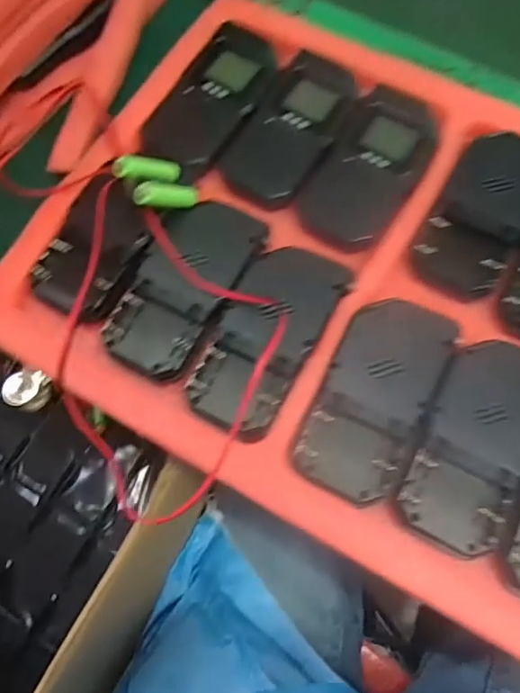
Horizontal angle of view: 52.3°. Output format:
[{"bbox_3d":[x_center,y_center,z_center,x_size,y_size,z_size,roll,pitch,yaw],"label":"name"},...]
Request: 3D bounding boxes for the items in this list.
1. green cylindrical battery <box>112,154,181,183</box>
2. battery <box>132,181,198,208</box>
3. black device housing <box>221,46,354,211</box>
[{"bbox_3d":[-0.065,-0.104,0.312,0.045,0.010,0.010,-12,65,-45],"label":"green cylindrical battery"},{"bbox_3d":[-0.052,-0.089,0.312,0.012,0.011,0.055,51,35,16],"label":"battery"},{"bbox_3d":[0.021,-0.146,0.353,0.056,0.013,0.117,25,74,10],"label":"black device housing"}]

